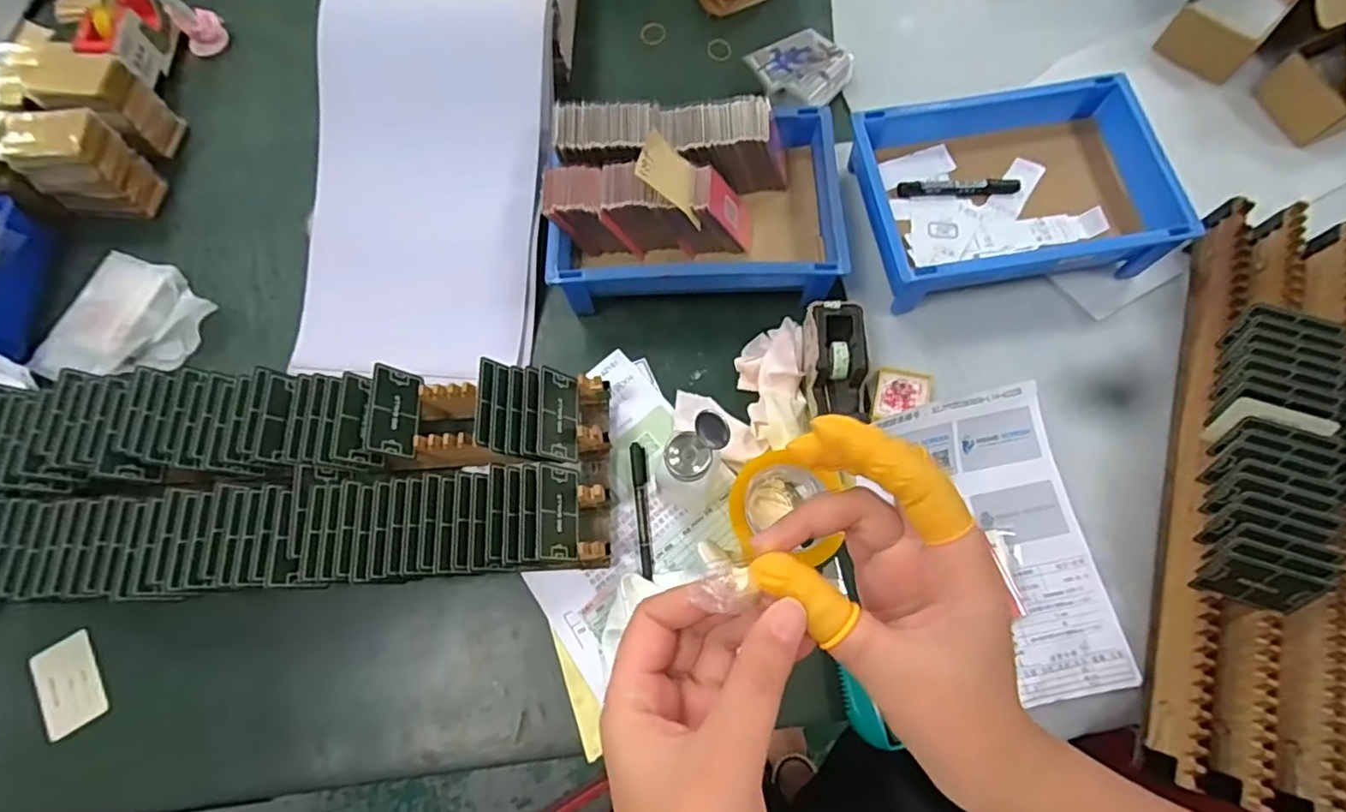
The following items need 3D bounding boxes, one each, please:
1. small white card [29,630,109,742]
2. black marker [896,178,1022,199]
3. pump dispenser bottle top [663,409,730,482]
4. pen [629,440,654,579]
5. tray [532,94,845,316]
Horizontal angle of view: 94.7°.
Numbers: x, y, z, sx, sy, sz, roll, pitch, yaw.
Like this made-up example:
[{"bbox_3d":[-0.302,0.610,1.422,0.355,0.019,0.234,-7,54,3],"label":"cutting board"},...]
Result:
[{"bbox_3d":[-0.578,0.267,0.593,0.053,0.006,0.084,-25,77,-15],"label":"small white card"},{"bbox_3d":[0.317,-0.243,0.687,0.129,0.012,0.019,-1,71,1],"label":"black marker"},{"bbox_3d":[0.019,0.034,0.511,0.055,0.046,0.041,-32,74,-9],"label":"pump dispenser bottle top"},{"bbox_3d":[-0.031,0.103,0.622,0.016,0.010,0.136,-6,72,0],"label":"pen"},{"bbox_3d":[0.022,-0.217,0.667,0.303,0.120,0.200,-3,72,1],"label":"tray"}]

